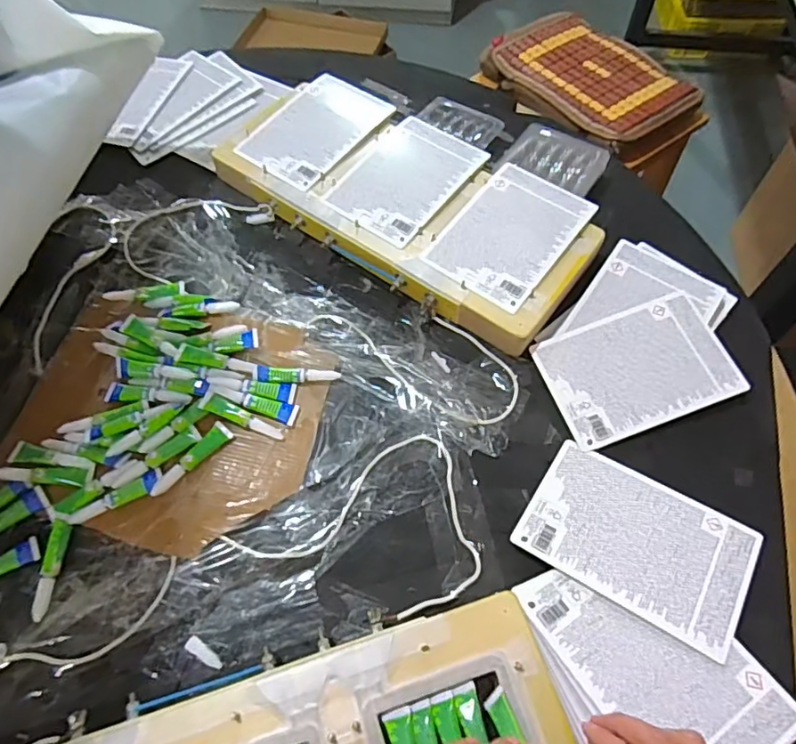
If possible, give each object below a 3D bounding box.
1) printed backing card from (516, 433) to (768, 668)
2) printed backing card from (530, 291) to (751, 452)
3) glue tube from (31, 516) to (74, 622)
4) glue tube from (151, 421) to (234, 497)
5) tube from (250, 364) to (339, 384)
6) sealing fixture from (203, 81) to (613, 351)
[{"bbox_3d":[0.195,0.135,0.464,0.168,0.004,0.114,26,57,22],"label":"printed backing card"},{"bbox_3d":[0.228,-0.004,0.541,0.168,0.004,0.116,-20,66,-3],"label":"printed backing card"},{"bbox_3d":[-0.285,0.161,0.463,0.013,0.012,0.076,5,62,3],"label":"glue tube"},{"bbox_3d":[-0.182,0.078,0.500,0.019,0.011,0.081,36,68,17],"label":"glue tube"},{"bbox_3d":[-0.097,0.004,0.546,0.078,0.014,0.017,-2,62,-1],"label":"tube"},{"bbox_3d":[0.005,-0.202,0.638,0.428,0.040,0.209,34,67,17],"label":"sealing fixture"}]

